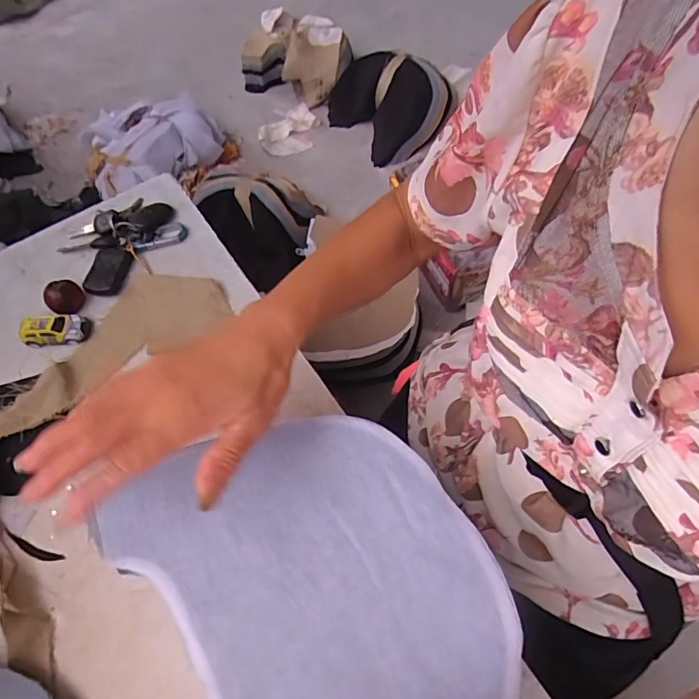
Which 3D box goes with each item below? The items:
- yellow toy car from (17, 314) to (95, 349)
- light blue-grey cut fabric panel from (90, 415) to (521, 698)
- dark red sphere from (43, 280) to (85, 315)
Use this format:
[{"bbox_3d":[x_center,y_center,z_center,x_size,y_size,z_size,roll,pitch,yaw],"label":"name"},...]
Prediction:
[{"bbox_3d":[-0.298,-0.022,0.487,0.062,0.023,0.032,-7,65,-1],"label":"yellow toy car"},{"bbox_3d":[-0.015,0.157,0.293,0.203,0.011,0.256,-29,67,-14],"label":"light blue-grey cut fabric panel"},{"bbox_3d":[-0.299,-0.053,0.504,0.028,0.032,0.035,40,72,18],"label":"dark red sphere"}]

